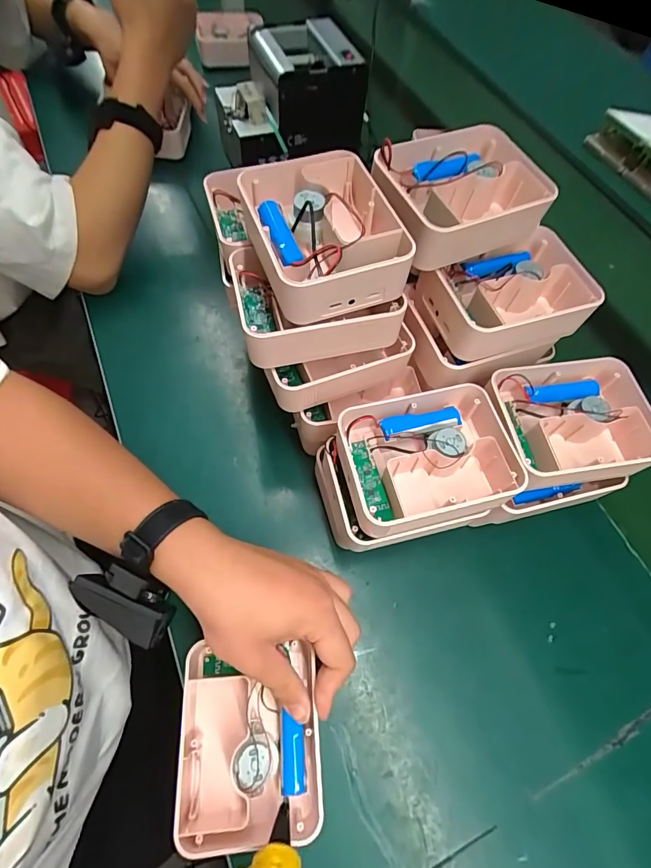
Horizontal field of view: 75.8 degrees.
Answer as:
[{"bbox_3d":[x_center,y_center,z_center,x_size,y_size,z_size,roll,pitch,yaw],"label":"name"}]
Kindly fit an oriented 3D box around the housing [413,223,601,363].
[{"bbox_3d":[0.156,-0.116,0.353,0.129,0.040,0.096,-17,66,-13],"label":"housing"}]

